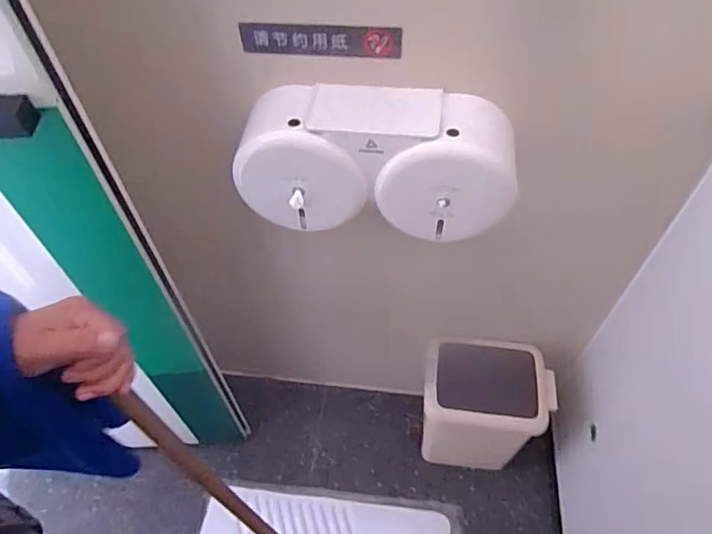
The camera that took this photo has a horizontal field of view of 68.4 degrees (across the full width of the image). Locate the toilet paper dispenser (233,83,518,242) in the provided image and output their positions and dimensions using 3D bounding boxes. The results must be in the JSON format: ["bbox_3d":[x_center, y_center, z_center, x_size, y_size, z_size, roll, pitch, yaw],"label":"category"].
[{"bbox_3d":[0.025,-0.141,0.702,0.361,0.173,0.107,3,51,5],"label":"toilet paper dispenser"}]

